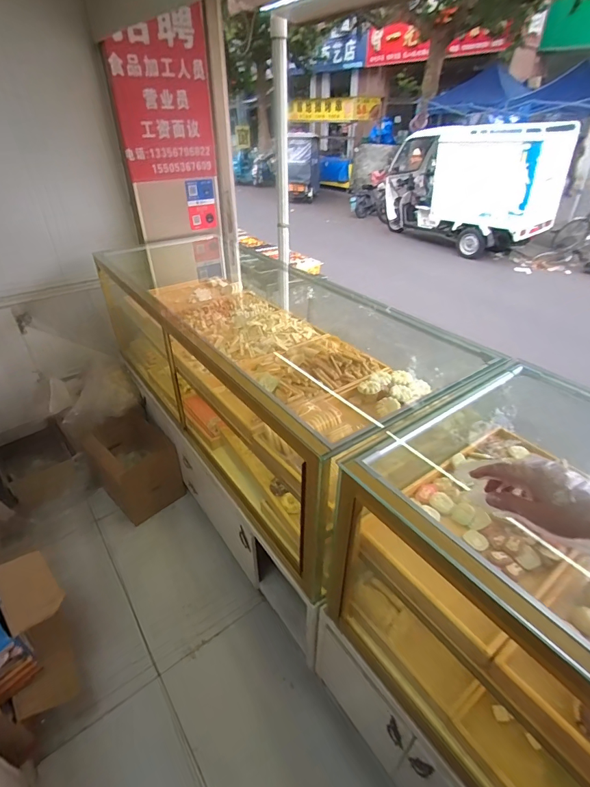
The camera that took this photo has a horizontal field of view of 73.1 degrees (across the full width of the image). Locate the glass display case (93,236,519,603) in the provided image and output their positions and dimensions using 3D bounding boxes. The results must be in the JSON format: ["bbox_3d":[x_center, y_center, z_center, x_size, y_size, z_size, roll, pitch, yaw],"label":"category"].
[{"bbox_3d":[-0.169,-0.112,1.559,0.642,0.560,1.547,-22,42,-30],"label":"glass display case"}]

